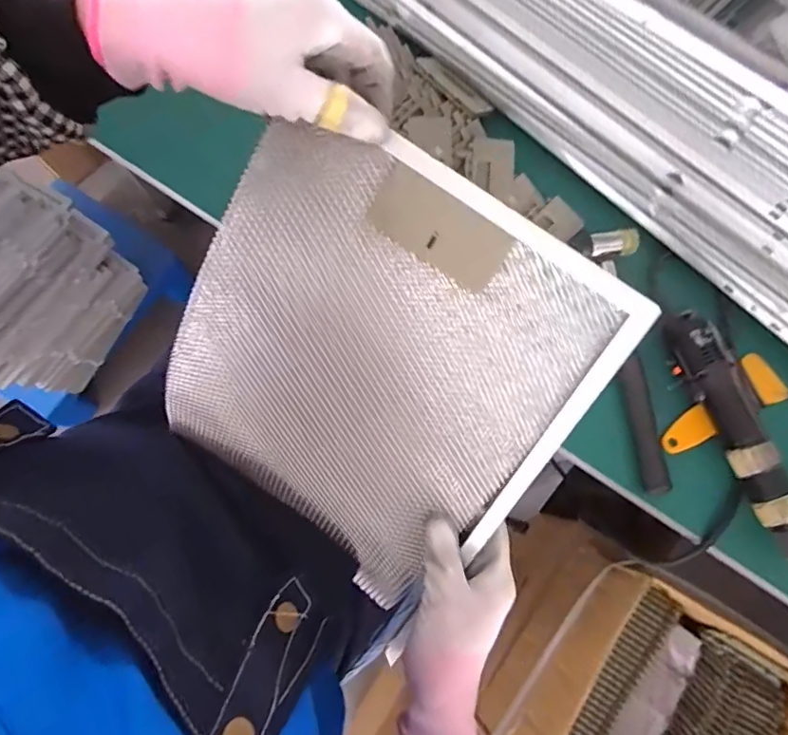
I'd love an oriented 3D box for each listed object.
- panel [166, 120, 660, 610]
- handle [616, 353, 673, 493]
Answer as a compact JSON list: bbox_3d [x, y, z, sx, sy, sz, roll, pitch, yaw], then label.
[{"bbox_3d":[-0.021,0.007,0.372,0.256,0.025,0.285,35,118,3],"label":"panel"},{"bbox_3d":[0.230,0.051,0.486,0.025,0.024,0.124,-4,78,-2],"label":"handle"}]

